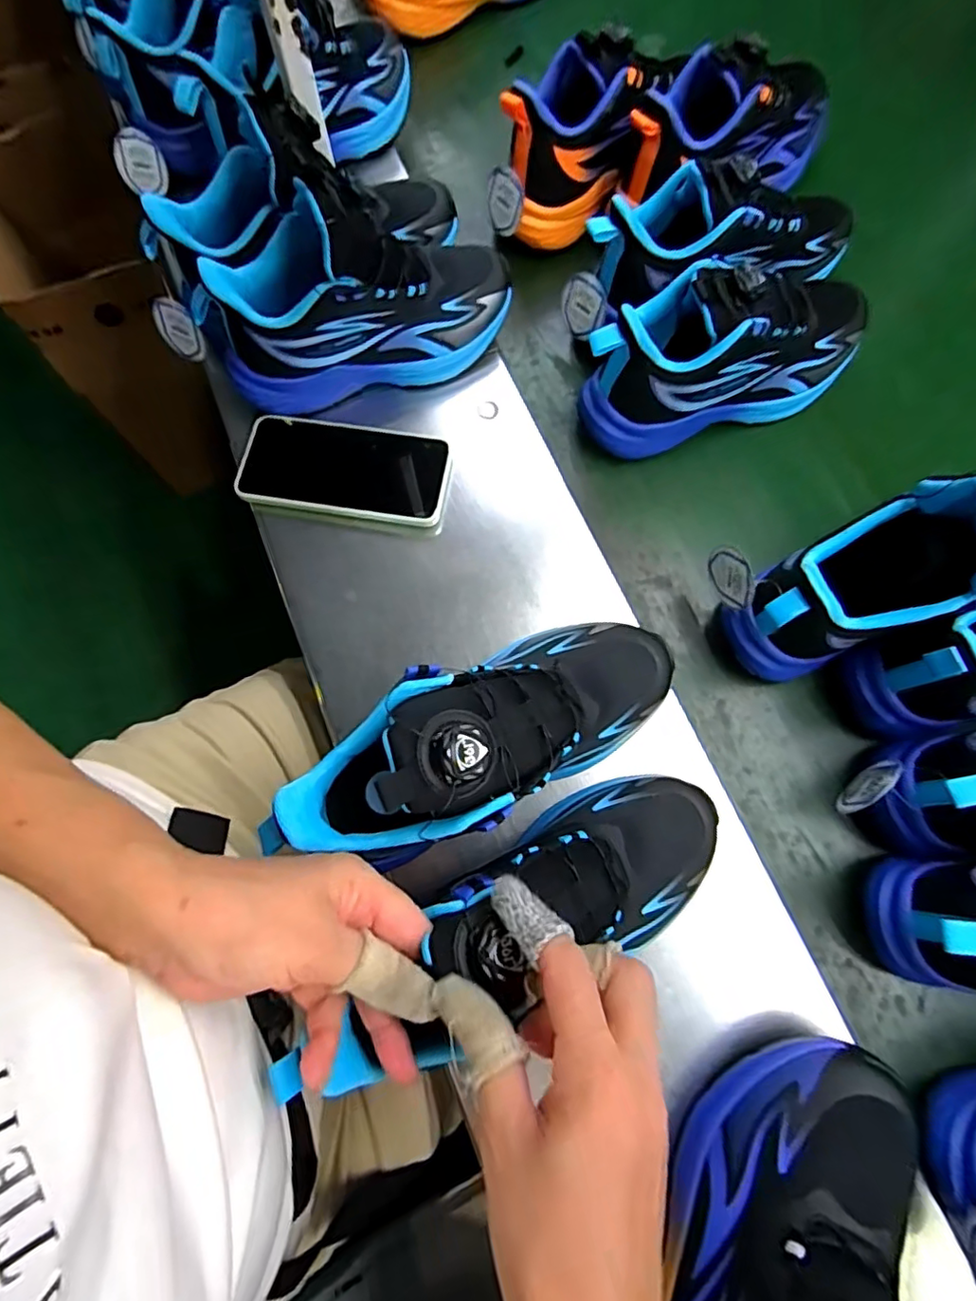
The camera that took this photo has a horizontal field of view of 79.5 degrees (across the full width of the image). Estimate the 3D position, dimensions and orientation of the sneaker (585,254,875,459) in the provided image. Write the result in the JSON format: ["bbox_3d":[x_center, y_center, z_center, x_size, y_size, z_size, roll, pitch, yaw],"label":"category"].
[{"bbox_3d":[0.193,-0.235,0.464,0.252,0.127,0.082,-17,73,-7],"label":"sneaker"}]

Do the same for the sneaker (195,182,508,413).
[{"bbox_3d":[-0.096,-0.268,0.447,0.231,0.146,0.083,-17,73,-7],"label":"sneaker"}]

